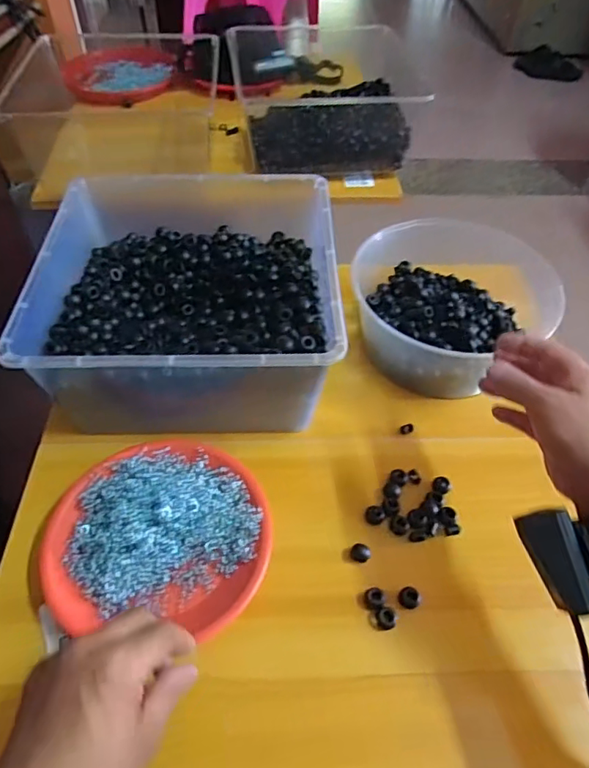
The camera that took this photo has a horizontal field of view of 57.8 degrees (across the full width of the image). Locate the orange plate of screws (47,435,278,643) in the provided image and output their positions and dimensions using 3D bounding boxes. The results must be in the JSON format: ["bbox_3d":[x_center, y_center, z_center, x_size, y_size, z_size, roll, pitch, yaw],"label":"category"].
[{"bbox_3d":[-0.124,0.133,0.495,0.199,0.042,0.172,1,51,-1],"label":"orange plate of screws"}]

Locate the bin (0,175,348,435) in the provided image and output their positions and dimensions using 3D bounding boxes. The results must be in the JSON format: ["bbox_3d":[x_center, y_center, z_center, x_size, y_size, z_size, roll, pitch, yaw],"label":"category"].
[{"bbox_3d":[-0.111,-0.102,0.601,0.302,0.121,0.308,0,51,-2],"label":"bin"}]

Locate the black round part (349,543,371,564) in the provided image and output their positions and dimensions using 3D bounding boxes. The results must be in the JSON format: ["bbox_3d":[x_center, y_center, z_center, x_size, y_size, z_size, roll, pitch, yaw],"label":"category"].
[{"bbox_3d":[0.061,0.157,0.495,0.019,0.010,0.015,20,53,14],"label":"black round part"}]

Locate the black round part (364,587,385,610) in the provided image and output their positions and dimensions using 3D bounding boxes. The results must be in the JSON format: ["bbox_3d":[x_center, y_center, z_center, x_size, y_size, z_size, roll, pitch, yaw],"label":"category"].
[{"bbox_3d":[0.071,0.189,0.470,0.017,0.008,0.017,1,51,-1],"label":"black round part"}]

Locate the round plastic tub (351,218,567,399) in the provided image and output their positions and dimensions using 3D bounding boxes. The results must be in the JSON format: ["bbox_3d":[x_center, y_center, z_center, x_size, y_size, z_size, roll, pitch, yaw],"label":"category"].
[{"bbox_3d":[0.176,-0.097,0.630,0.211,0.092,0.194,1,51,-1],"label":"round plastic tub"}]

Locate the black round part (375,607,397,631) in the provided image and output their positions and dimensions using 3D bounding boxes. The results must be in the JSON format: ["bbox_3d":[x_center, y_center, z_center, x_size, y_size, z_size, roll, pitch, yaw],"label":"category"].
[{"bbox_3d":[0.079,0.202,0.460,0.017,0.007,0.017,1,51,-1],"label":"black round part"}]

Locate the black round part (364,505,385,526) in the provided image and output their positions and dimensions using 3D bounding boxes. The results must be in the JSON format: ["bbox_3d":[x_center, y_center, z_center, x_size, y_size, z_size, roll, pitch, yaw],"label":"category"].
[{"bbox_3d":[0.079,0.128,0.521,0.020,0.007,0.019,1,51,-1],"label":"black round part"}]

